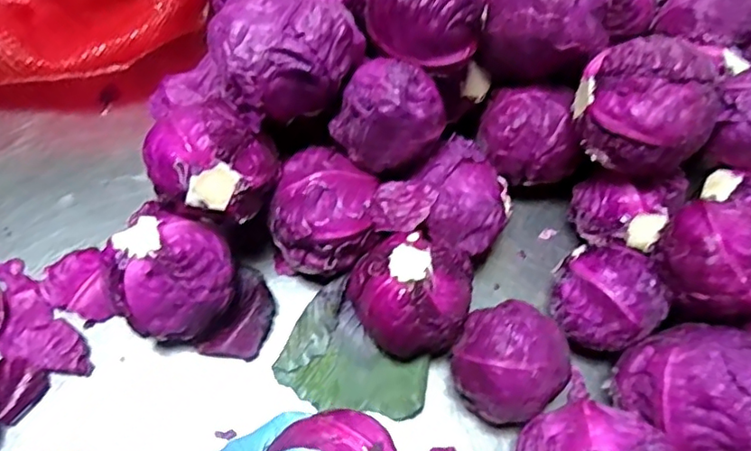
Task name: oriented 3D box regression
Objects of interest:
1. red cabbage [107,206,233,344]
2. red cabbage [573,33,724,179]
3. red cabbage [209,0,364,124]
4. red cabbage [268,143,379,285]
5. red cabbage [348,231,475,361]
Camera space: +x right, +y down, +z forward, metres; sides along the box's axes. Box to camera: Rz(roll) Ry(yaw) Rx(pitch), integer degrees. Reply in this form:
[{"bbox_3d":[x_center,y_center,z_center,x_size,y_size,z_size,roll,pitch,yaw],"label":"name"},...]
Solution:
[{"bbox_3d":[-0.188,0.043,0.547,0.105,0.093,0.112,-18,62,-13],"label":"red cabbage"},{"bbox_3d":[0.243,-0.107,0.530,0.102,0.095,0.094,3,59,-1],"label":"red cabbage"},{"bbox_3d":[-0.079,-0.158,0.526,0.126,0.085,0.110,-25,64,-16],"label":"red cabbage"},{"bbox_3d":[-0.046,-0.007,0.571,0.096,0.107,0.097,1,59,-2],"label":"red cabbage"},{"bbox_3d":[0.032,0.064,0.532,0.106,0.081,0.095,9,59,3],"label":"red cabbage"}]

